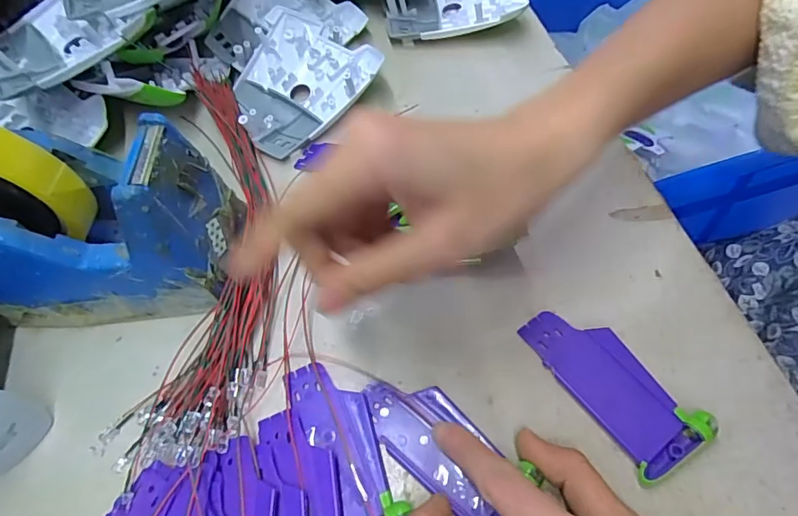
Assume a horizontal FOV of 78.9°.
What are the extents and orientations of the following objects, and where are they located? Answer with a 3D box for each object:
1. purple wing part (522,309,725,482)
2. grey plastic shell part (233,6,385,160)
[{"bbox_3d":[0.102,0.059,0.237,0.039,0.011,0.090,-34,61,-15],"label":"purple wing part"},{"bbox_3d":[-0.077,-0.134,0.353,0.100,0.025,0.106,39,69,25],"label":"grey plastic shell part"}]

